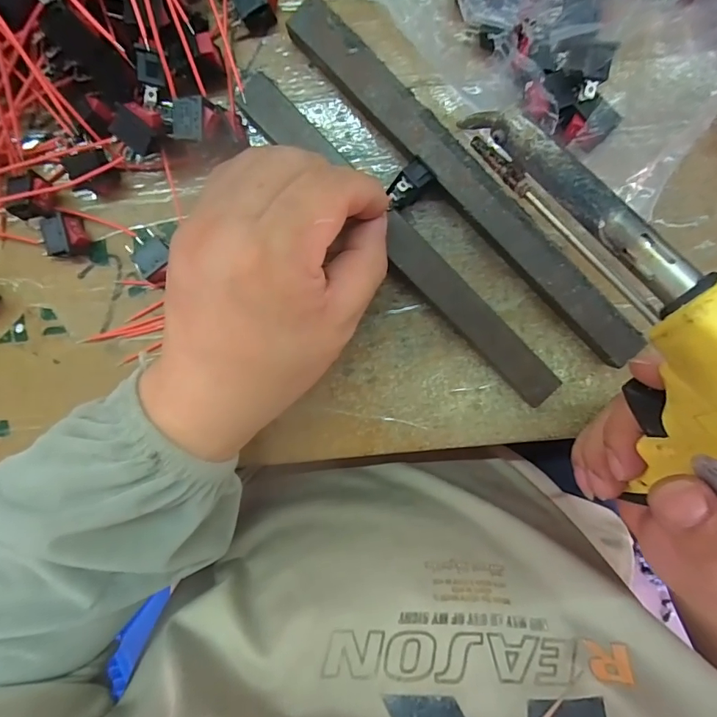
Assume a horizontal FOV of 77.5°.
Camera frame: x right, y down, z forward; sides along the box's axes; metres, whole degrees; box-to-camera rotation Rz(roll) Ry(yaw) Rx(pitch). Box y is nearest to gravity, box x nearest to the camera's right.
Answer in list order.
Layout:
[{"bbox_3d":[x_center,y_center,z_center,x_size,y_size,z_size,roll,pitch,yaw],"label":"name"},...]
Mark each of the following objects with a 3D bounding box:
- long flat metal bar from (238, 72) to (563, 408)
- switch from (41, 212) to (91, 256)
[{"bbox_3d":[0.024,-0.057,0.234,0.215,0.020,0.020,45,98,-4],"label":"long flat metal bar"},{"bbox_3d":[-0.157,-0.066,0.240,0.020,0.015,0.019,-14,97,5],"label":"switch"}]

